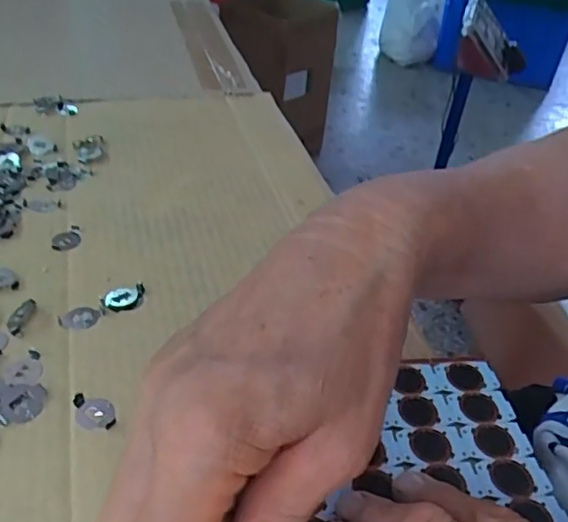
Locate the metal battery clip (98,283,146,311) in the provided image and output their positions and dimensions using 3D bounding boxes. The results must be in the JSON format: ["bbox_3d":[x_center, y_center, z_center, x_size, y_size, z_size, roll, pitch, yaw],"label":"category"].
[{"bbox_3d":[-0.087,0.020,0.318,0.023,0.004,0.018,-6,39,-13],"label":"metal battery clip"}]

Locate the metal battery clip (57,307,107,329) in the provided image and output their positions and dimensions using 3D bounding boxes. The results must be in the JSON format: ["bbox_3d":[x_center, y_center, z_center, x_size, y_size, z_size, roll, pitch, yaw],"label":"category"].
[{"bbox_3d":[-0.105,0.028,0.304,0.022,0.004,0.015,1,38,-5],"label":"metal battery clip"}]

